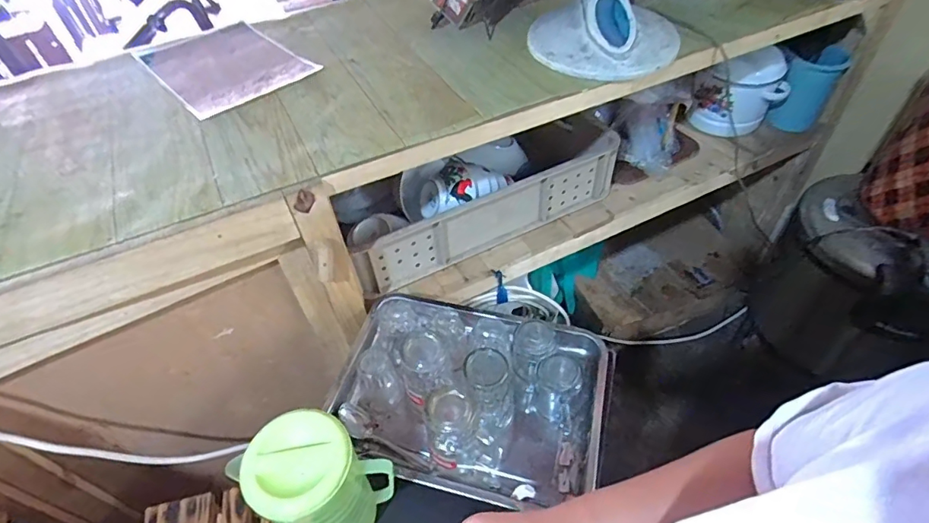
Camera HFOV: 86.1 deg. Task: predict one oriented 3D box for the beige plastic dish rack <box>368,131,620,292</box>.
[{"bbox_3d":[0.068,-0.093,0.973,0.532,0.150,0.034,-21,52,-15],"label":"beige plastic dish rack"}]

